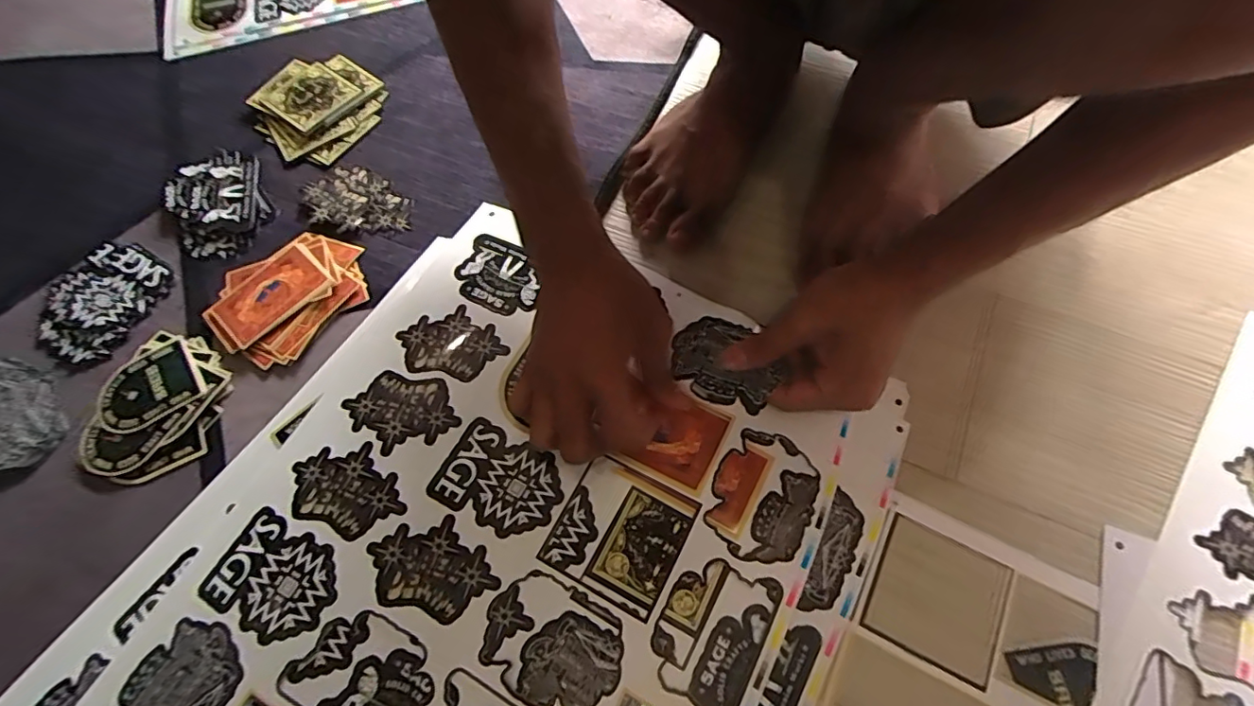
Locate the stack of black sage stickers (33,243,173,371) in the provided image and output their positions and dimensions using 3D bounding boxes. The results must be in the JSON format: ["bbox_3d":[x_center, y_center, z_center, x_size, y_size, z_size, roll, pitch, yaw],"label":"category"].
[{"bbox_3d":[-0.420,-0.041,0.432,0.087,0.010,0.099,14,67,9],"label":"stack of black sage stickers"}]

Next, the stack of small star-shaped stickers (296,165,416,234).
[{"bbox_3d":[-0.230,-0.128,0.465,0.096,0.009,0.063,32,70,16],"label":"stack of small star-shaped stickers"}]

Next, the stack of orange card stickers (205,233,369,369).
[{"bbox_3d":[-0.263,-0.048,0.424,0.088,0.007,0.114,37,72,18],"label":"stack of orange card stickers"}]

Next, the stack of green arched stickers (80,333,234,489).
[{"bbox_3d":[-0.337,0.037,0.393,0.084,0.009,0.106,7,66,6],"label":"stack of green arched stickers"}]

